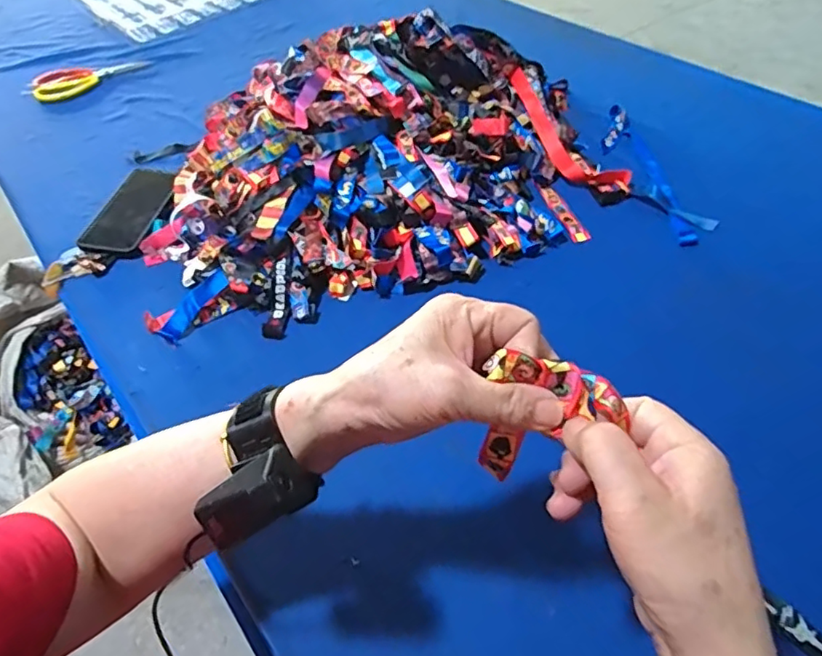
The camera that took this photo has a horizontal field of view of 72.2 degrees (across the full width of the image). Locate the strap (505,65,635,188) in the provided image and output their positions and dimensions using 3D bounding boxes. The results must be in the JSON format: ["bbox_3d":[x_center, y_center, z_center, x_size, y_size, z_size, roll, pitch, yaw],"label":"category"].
[{"bbox_3d":[0.200,-0.276,0.781,0.064,0.020,0.250,-23,64,-15],"label":"strap"}]

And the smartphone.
[{"bbox_3d":[-0.369,-0.159,0.745,0.084,0.011,0.155,2,51,8],"label":"smartphone"}]

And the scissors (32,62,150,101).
[{"bbox_3d":[-0.591,-0.462,1.041,0.197,0.025,0.085,-22,51,-14],"label":"scissors"}]

